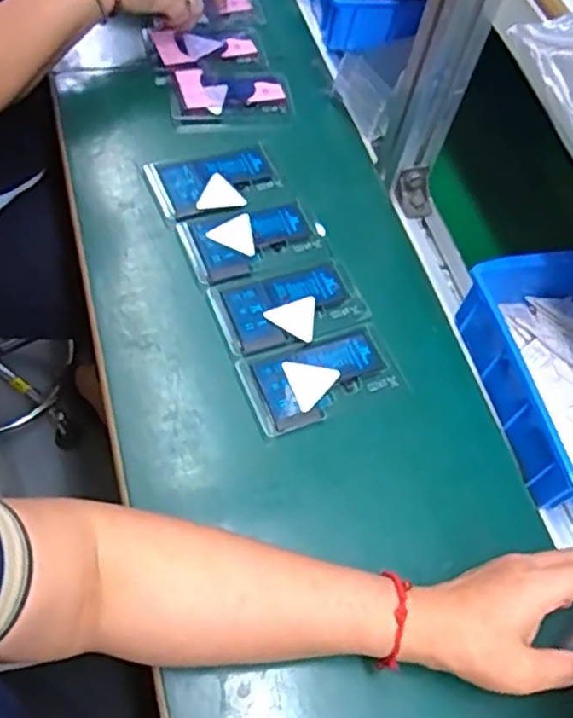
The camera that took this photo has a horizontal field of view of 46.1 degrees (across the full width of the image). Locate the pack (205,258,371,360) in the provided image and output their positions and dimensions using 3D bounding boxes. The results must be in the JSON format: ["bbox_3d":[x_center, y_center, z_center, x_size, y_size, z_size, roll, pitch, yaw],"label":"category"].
[{"bbox_3d":[0.003,-0.047,0.572,0.124,0.008,0.072,-16,63,-18],"label":"pack"}]

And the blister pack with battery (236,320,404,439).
[{"bbox_3d":[0.030,0.014,0.546,0.124,0.008,0.069,-16,63,-19],"label":"blister pack with battery"}]

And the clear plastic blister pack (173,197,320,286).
[{"bbox_3d":[-0.033,-0.108,0.605,0.116,0.010,0.069,-17,64,-19],"label":"clear plastic blister pack"}]

